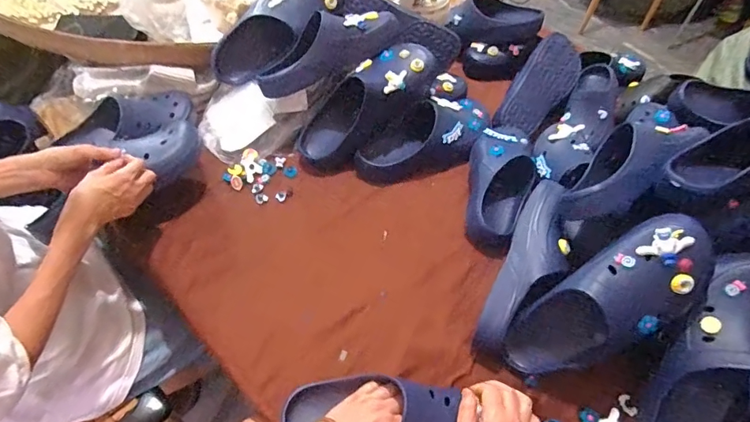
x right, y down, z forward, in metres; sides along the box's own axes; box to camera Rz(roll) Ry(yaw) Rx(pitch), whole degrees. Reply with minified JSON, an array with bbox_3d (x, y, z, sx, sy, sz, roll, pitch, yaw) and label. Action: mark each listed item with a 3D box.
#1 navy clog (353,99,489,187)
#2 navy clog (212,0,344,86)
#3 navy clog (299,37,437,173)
[{"bbox_3d":[0.106,-0.144,0.881,0.298,0.104,0.118,-21,57,-21],"label":"navy clog"},{"bbox_3d":[-0.192,-0.362,0.891,0.299,0.083,0.114,-45,65,-4],"label":"navy clog"},{"bbox_3d":[-0.018,-0.203,0.858,0.316,0.116,0.112,-42,62,1],"label":"navy clog"}]

